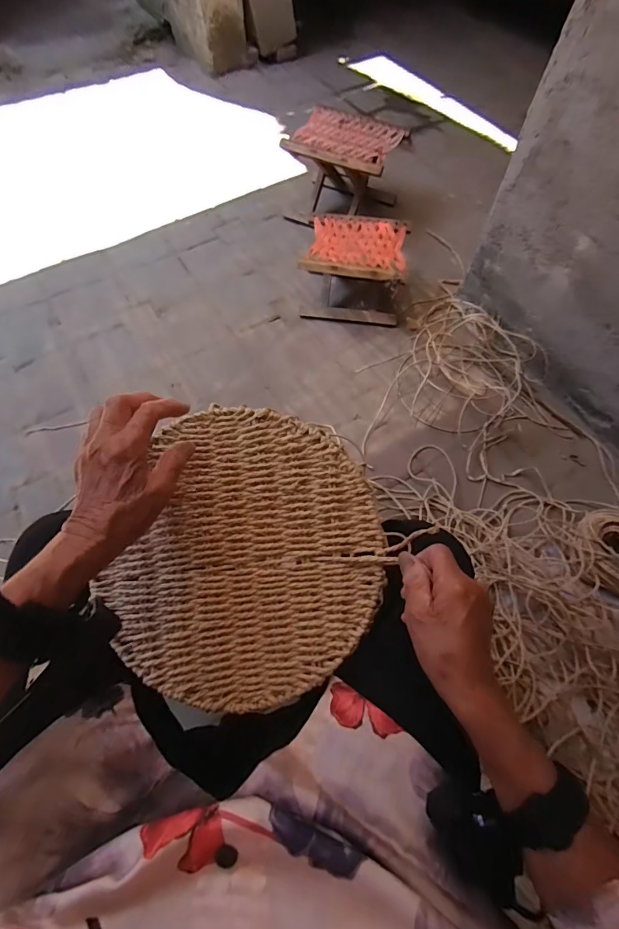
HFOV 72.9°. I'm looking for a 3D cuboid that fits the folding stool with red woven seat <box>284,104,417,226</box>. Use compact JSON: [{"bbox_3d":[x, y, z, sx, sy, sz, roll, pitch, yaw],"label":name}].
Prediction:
[{"bbox_3d":[0.112,-0.943,1.354,0.312,0.207,0.294,25,66,10],"label":"folding stool with red woven seat"}]

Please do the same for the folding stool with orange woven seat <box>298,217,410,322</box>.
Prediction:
[{"bbox_3d":[0.128,-0.558,1.216,0.275,0.192,0.231,9,62,4],"label":"folding stool with orange woven seat"}]

